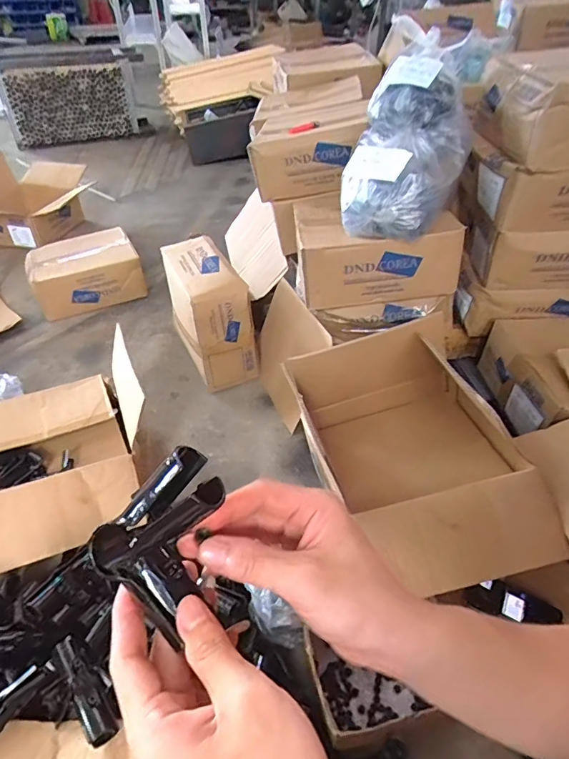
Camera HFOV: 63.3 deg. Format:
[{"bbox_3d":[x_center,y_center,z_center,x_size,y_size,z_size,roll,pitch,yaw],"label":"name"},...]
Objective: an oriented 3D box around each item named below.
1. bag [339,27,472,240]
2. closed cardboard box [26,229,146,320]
[{"bbox_3d":[0.247,-0.471,0.906,0.218,0.117,0.398,13,73,16],"label":"bag"},{"bbox_3d":[-0.665,-0.357,1.552,0.331,0.163,0.232,-20,45,-19],"label":"closed cardboard box"}]

